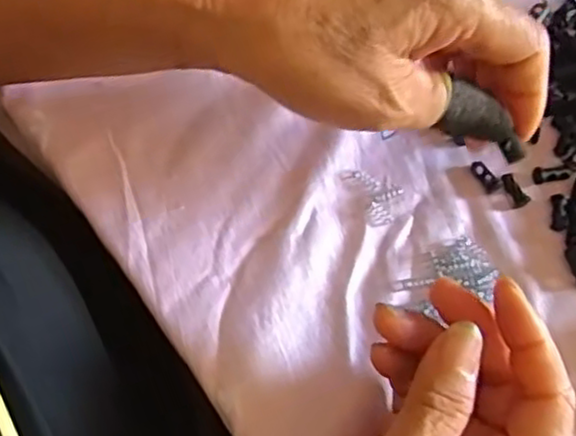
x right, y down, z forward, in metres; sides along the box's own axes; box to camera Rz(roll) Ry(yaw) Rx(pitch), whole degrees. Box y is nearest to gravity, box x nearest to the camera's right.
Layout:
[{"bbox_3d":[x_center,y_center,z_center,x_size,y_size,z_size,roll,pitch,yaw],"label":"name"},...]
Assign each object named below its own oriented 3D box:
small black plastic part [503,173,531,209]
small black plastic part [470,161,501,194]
[{"bbox_3d":[0.107,-0.014,0.335,0.007,0.004,0.017,-19,72,-8],"label":"small black plastic part"},{"bbox_3d":[0.094,-0.020,0.337,0.008,0.004,0.017,-38,76,-14],"label":"small black plastic part"}]

